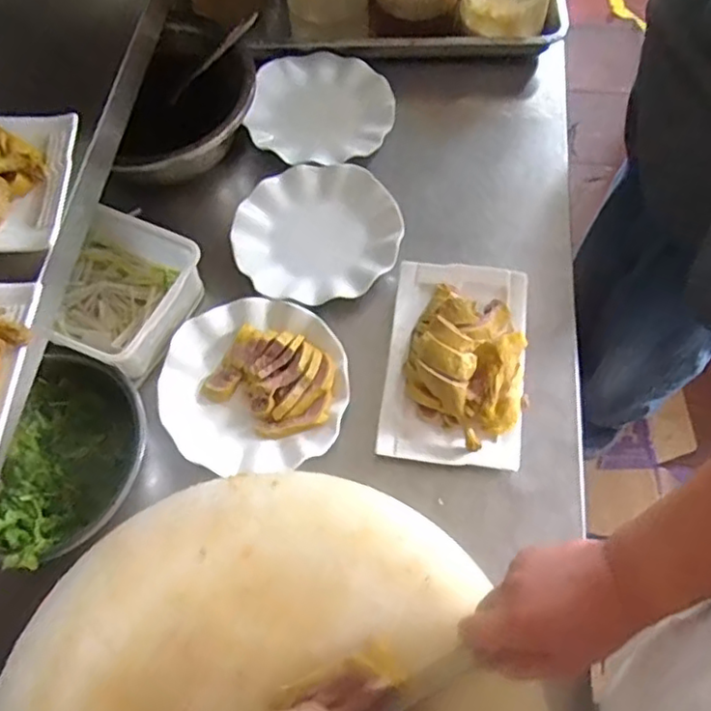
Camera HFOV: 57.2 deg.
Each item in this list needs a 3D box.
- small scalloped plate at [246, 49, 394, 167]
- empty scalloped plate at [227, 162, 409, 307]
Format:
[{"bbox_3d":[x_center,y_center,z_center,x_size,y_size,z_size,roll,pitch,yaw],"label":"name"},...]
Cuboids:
[{"bbox_3d":[-0.050,-0.346,0.910,0.198,0.026,0.189,-1,63,2],"label":"small scalloped plate"},{"bbox_3d":[-0.048,-0.156,0.825,0.204,0.021,0.203,-1,63,2],"label":"empty scalloped plate"}]

